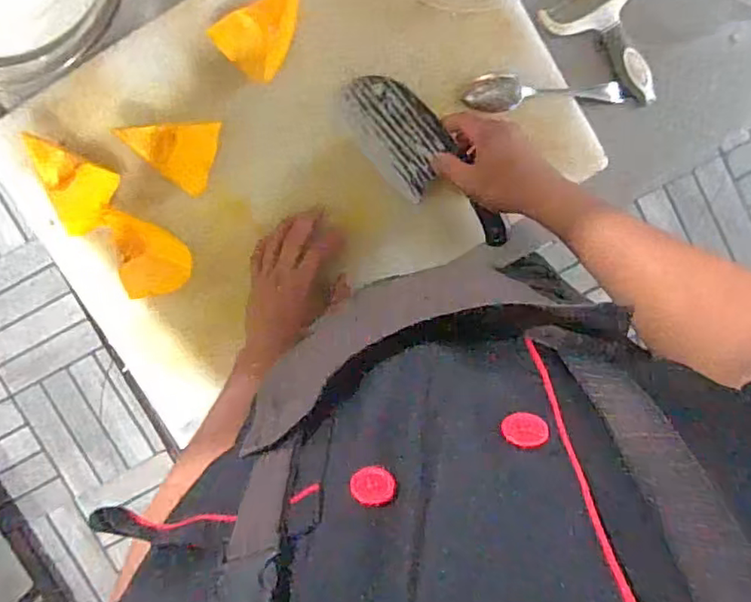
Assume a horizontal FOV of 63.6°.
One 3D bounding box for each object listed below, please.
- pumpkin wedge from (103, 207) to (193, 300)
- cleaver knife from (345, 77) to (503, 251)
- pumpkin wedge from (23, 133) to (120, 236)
[{"bbox_3d":[-0.244,-0.053,0.662,0.068,0.034,0.096,-6,97,0],"label":"pumpkin wedge"},{"bbox_3d":[0.055,-0.151,0.668,0.078,0.026,0.233,-43,94,6],"label":"cleaver knife"},{"bbox_3d":[-0.342,-0.123,0.657,0.103,0.036,0.079,29,95,-4],"label":"pumpkin wedge"}]

